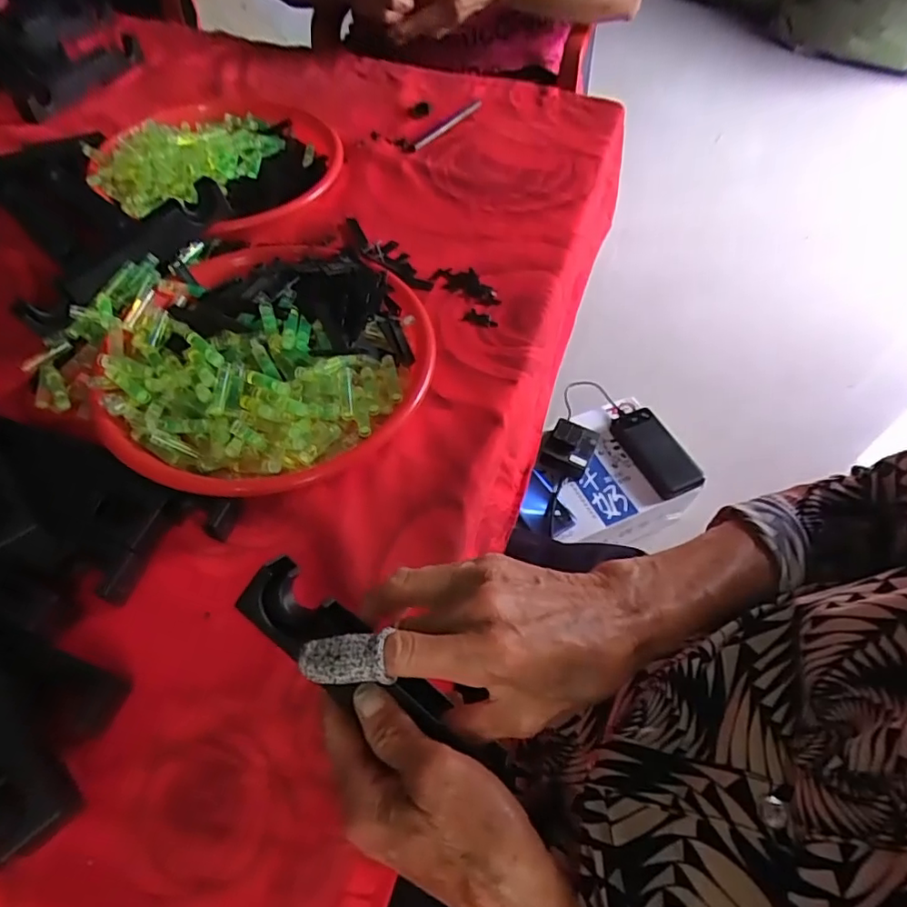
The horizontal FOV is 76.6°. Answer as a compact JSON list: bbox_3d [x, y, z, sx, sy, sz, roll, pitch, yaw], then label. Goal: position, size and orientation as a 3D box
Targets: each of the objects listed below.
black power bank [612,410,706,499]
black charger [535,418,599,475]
[{"bbox_3d":[0.309,-0.005,0.887,0.069,0.012,0.157,-30,56,6],"label":"black power bank"},{"bbox_3d":[0.174,-0.010,0.880,0.072,0.046,0.083,23,58,14],"label":"black charger"}]

